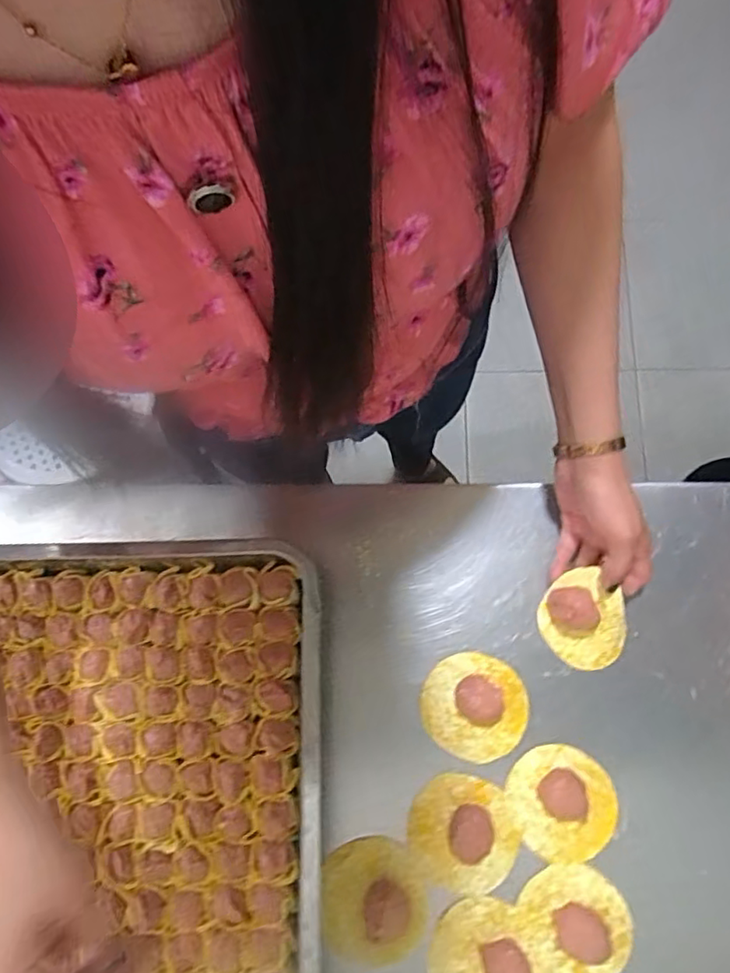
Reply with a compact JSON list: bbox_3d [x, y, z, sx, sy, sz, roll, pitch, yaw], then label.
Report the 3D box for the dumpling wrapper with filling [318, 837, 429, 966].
[{"bbox_3d":[0.005,0.316,0.447,0.078,0.020,0.082,-1,77,3],"label":"dumpling wrapper with filling"}]

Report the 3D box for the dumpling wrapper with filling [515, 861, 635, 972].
[{"bbox_3d":[0.157,0.329,0.437,0.079,0.014,0.085,-19,77,-2],"label":"dumpling wrapper with filling"}]

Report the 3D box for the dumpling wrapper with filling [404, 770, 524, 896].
[{"bbox_3d":[0.075,0.267,0.449,0.080,0.023,0.083,-1,77,3],"label":"dumpling wrapper with filling"}]

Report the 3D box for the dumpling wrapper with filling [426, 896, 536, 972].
[{"bbox_3d":[0.085,0.353,0.435,0.073,0.019,0.080,-1,77,3],"label":"dumpling wrapper with filling"}]

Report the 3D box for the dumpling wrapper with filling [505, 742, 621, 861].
[{"bbox_3d":[0.154,0.245,0.453,0.077,0.020,0.084,-1,77,3],"label":"dumpling wrapper with filling"}]

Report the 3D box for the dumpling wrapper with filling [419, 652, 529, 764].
[{"bbox_3d":[0.089,0.176,0.471,0.085,0.023,0.080,-1,77,3],"label":"dumpling wrapper with filling"}]

